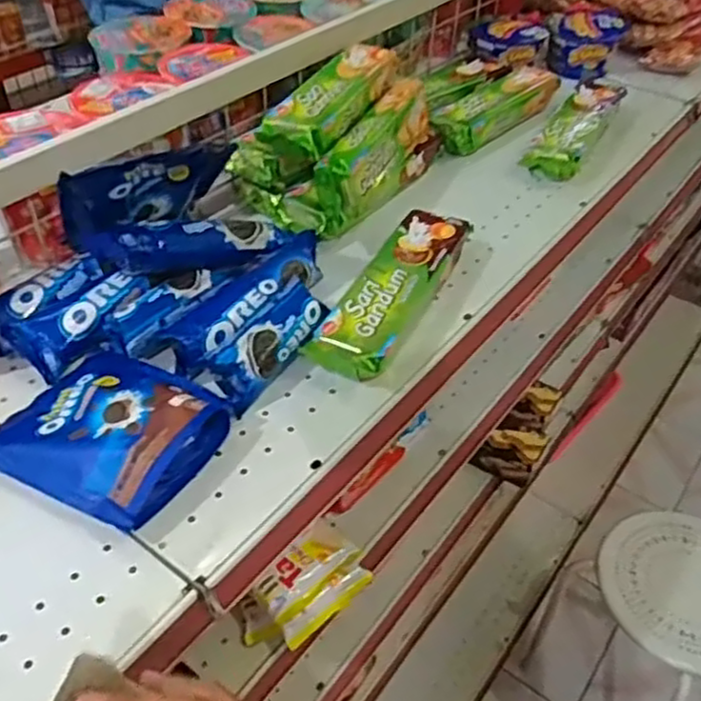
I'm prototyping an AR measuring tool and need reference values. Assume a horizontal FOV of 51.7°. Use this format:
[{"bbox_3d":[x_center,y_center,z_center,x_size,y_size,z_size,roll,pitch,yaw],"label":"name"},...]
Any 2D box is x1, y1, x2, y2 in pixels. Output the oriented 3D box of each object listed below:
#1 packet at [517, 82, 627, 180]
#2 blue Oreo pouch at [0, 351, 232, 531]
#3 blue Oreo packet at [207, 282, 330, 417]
[{"bbox_3d":[0.261,-0.259,0.840,0.061,0.038,0.196,22,47,18],"label":"packet"},{"bbox_3d":[-0.171,0.051,0.509,0.143,0.038,0.124,23,48,19],"label":"blue Oreo pouch"},{"bbox_3d":[-0.059,-0.005,0.565,0.035,0.039,0.110,28,49,23],"label":"blue Oreo packet"}]

